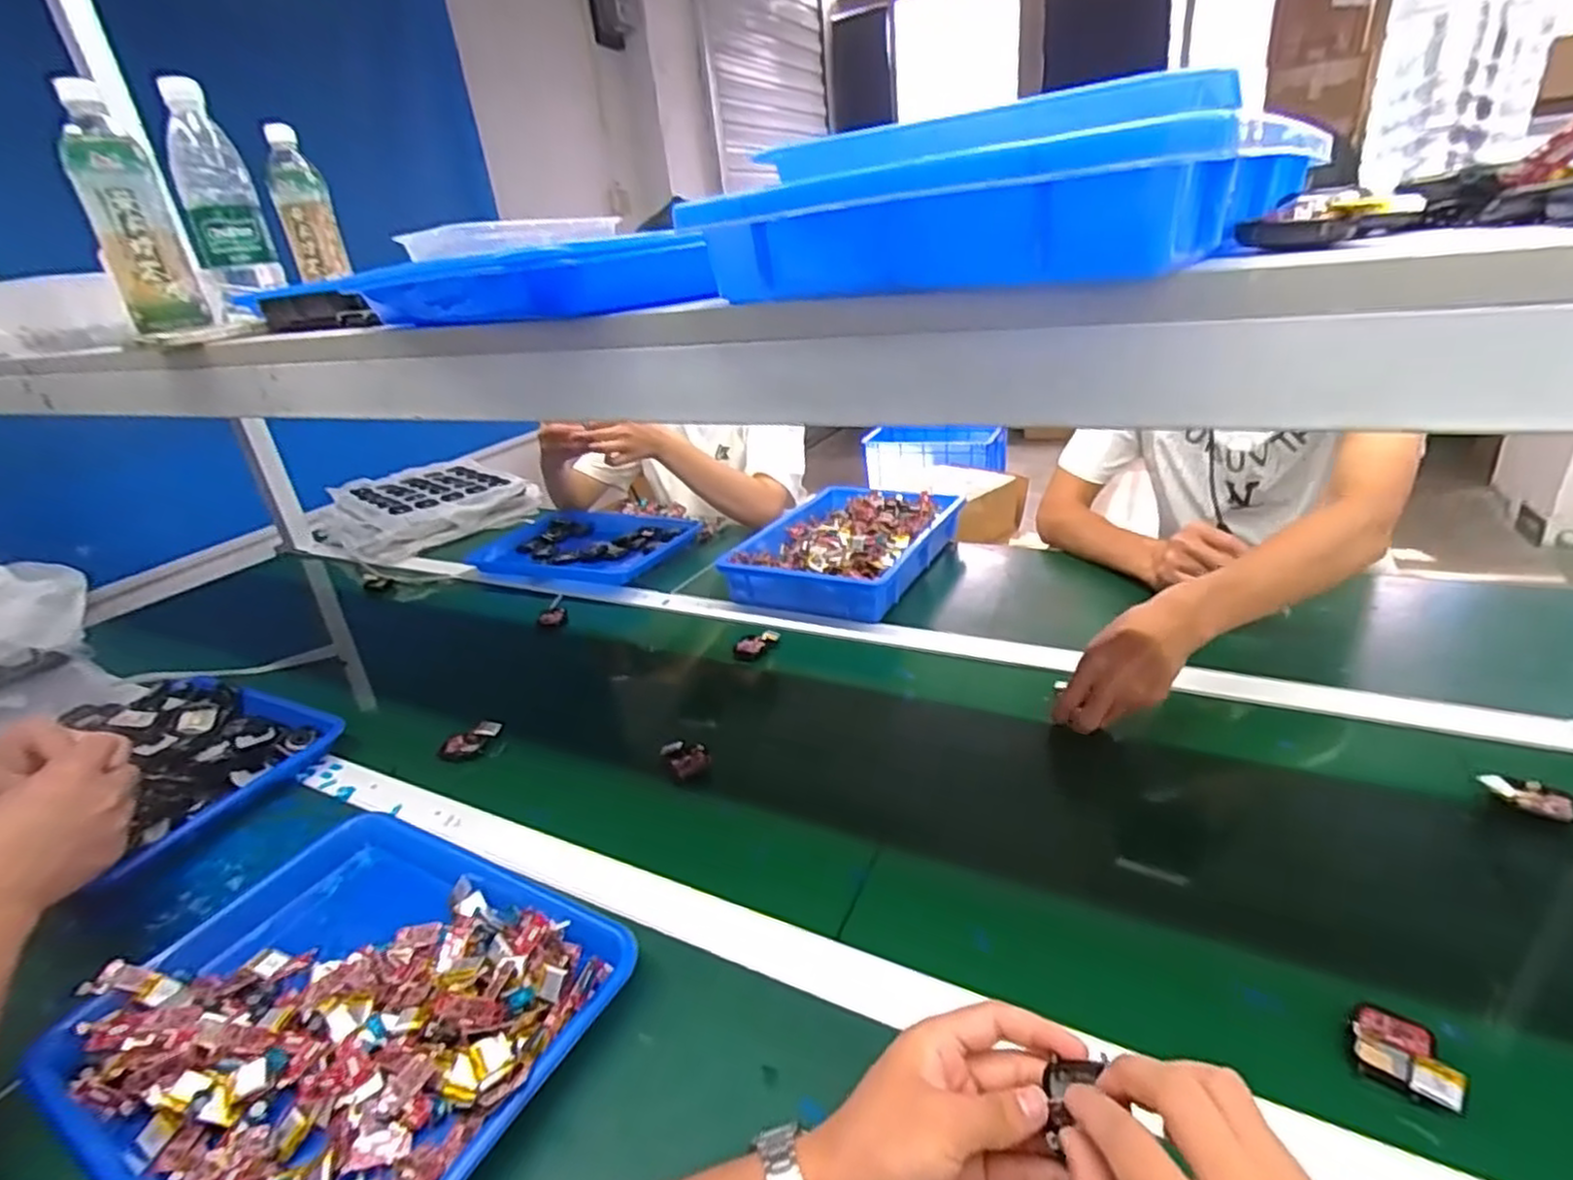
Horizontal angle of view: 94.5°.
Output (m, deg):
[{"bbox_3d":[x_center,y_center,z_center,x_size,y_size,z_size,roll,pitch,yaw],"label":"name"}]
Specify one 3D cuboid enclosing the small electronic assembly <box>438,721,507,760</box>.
[{"bbox_3d":[-0.333,0.160,0.771,0.067,0.019,0.031,-21,29,-26],"label":"small electronic assembly"}]

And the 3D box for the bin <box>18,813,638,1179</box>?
[{"bbox_3d":[-0.292,0.281,0.490,0.333,0.056,0.261,9,30,30],"label":"bin"}]

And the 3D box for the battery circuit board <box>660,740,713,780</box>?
[{"bbox_3d":[-0.097,0.161,0.706,0.039,0.017,0.049,-17,28,-20],"label":"battery circuit board"}]

